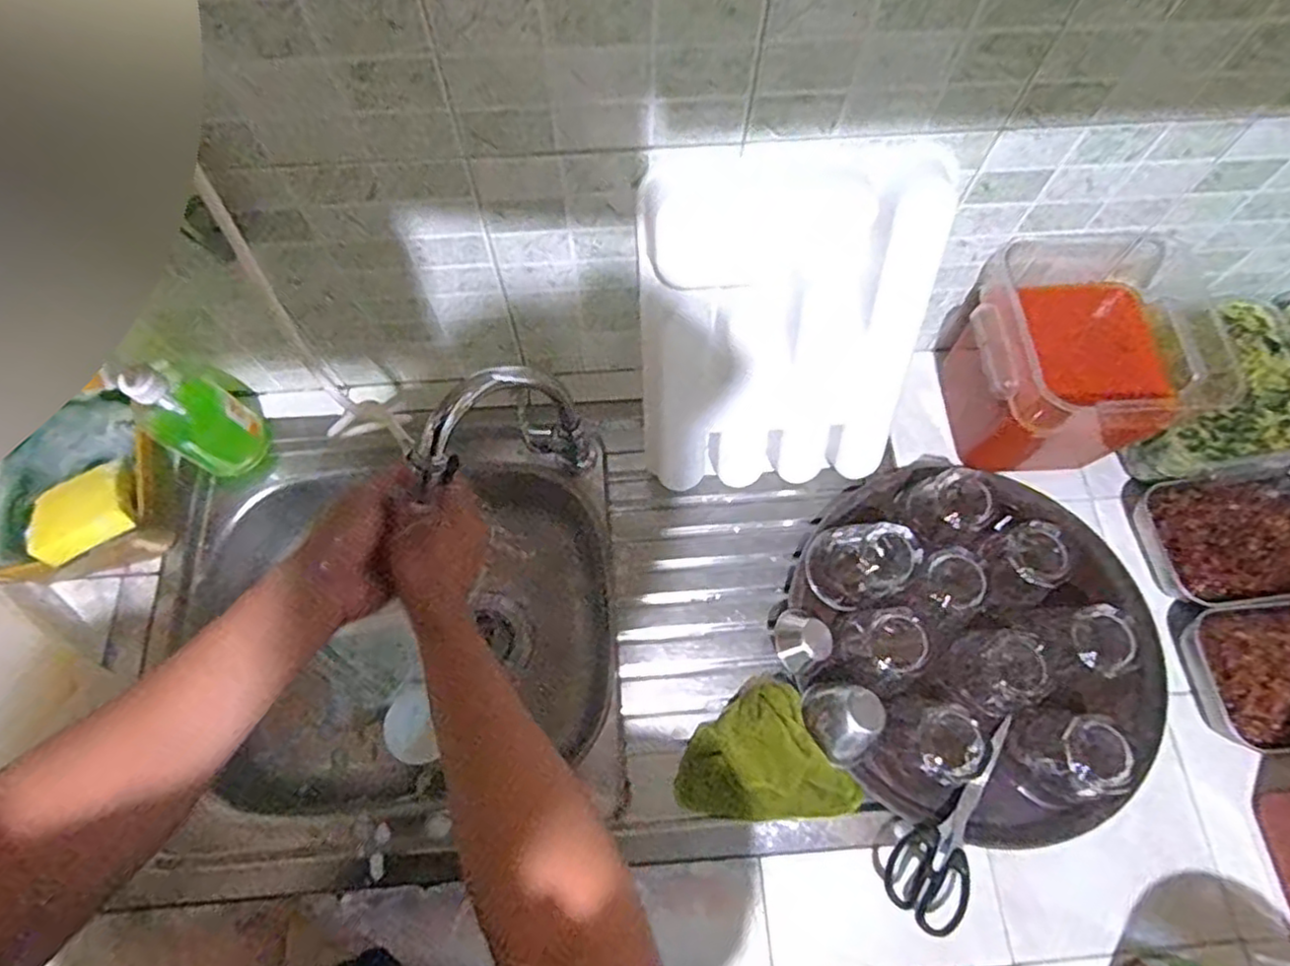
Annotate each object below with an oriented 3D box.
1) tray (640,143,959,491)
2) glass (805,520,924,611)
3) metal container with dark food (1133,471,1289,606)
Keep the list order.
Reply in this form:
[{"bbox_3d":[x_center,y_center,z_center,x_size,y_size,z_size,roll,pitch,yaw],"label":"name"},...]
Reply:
[{"bbox_3d":[0.118,-0.121,0.596,0.233,0.307,0.036,0,38,1],"label":"tray"},{"bbox_3d":[0.202,0.075,0.648,0.078,0.084,0.078,0,69,-1],"label":"glass"},{"bbox_3d":[0.592,0.056,0.680,0.170,0.037,0.123,-4,69,-3],"label":"metal container with dark food"}]

